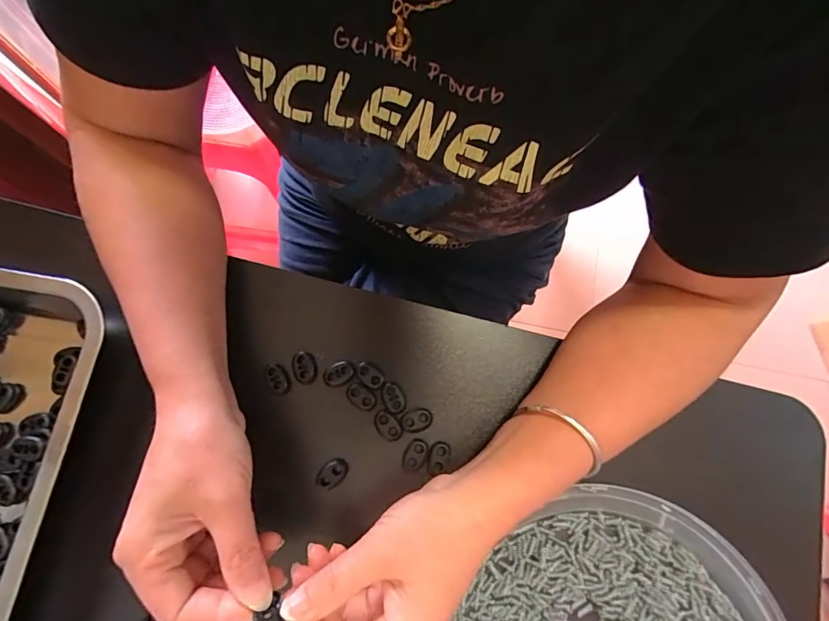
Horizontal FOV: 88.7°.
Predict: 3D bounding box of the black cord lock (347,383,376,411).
[{"bbox_3d":[-0.038,0.061,0.298,0.022,0.006,0.014,30,77,5],"label":"black cord lock"}]

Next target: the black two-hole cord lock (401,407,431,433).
[{"bbox_3d":[0.001,0.077,0.295,0.021,0.005,0.015,-13,77,-5],"label":"black two-hole cord lock"}]

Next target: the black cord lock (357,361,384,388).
[{"bbox_3d":[-0.032,0.046,0.300,0.022,0.004,0.013,38,78,7],"label":"black cord lock"}]

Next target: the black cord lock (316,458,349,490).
[{"bbox_3d":[-0.055,0.111,0.287,0.022,0.007,0.016,-41,81,-10],"label":"black cord lock"}]

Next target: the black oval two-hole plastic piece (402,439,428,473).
[{"bbox_3d":[0.000,0.099,0.289,0.015,0.005,0.022,18,77,2],"label":"black oval two-hole plastic piece"}]

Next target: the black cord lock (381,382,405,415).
[{"bbox_3d":[-0.015,0.061,0.298,0.014,0.006,0.023,-22,78,-7],"label":"black cord lock"}]

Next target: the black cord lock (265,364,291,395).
[{"bbox_3d":[-0.096,0.048,0.300,0.014,0.007,0.023,-32,80,-9],"label":"black cord lock"}]

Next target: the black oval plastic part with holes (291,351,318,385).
[{"bbox_3d":[-0.078,0.041,0.302,0.017,0.004,0.023,-13,77,-5],"label":"black oval plastic part with holes"}]

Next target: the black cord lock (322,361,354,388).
[{"bbox_3d":[-0.054,0.045,0.300,0.022,0.007,0.015,-28,79,-8],"label":"black cord lock"}]

